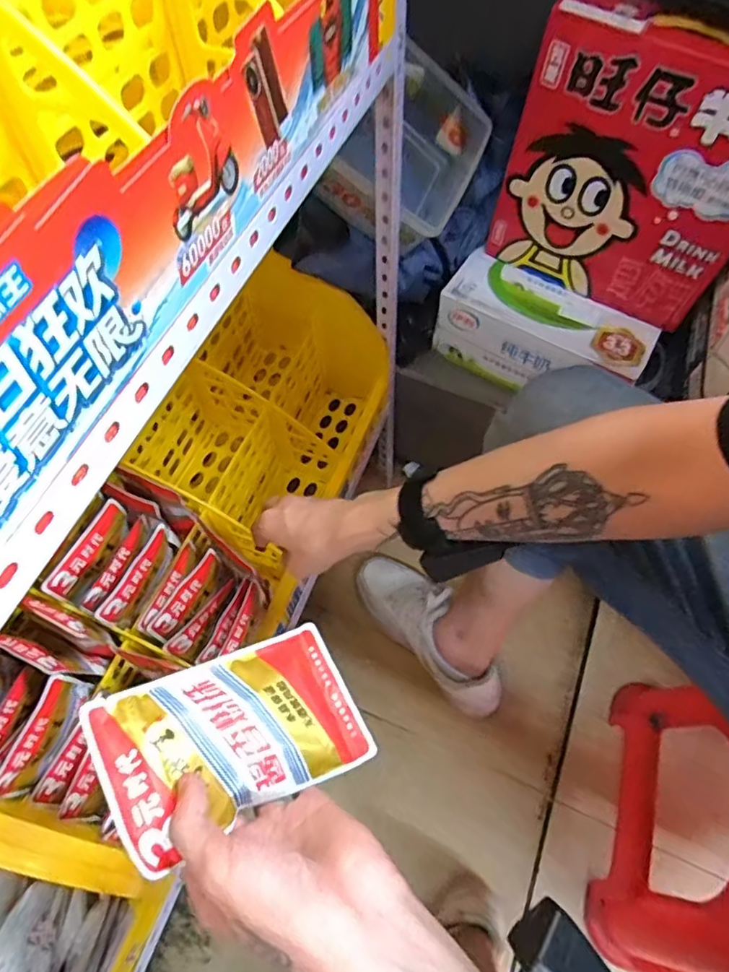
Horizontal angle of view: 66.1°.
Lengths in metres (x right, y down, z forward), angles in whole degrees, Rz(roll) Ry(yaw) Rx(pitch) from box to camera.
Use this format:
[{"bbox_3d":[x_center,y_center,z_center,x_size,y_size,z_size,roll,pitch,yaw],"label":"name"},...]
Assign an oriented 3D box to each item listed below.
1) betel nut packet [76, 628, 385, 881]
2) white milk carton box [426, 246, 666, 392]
[{"bbox_3d":[-0.074,0.145,0.339,0.154,0.013,0.096,-10,54,-38],"label":"betel nut packet"},{"bbox_3d":[0.237,-0.202,0.769,0.263,0.104,0.108,29,65,13],"label":"white milk carton box"}]

